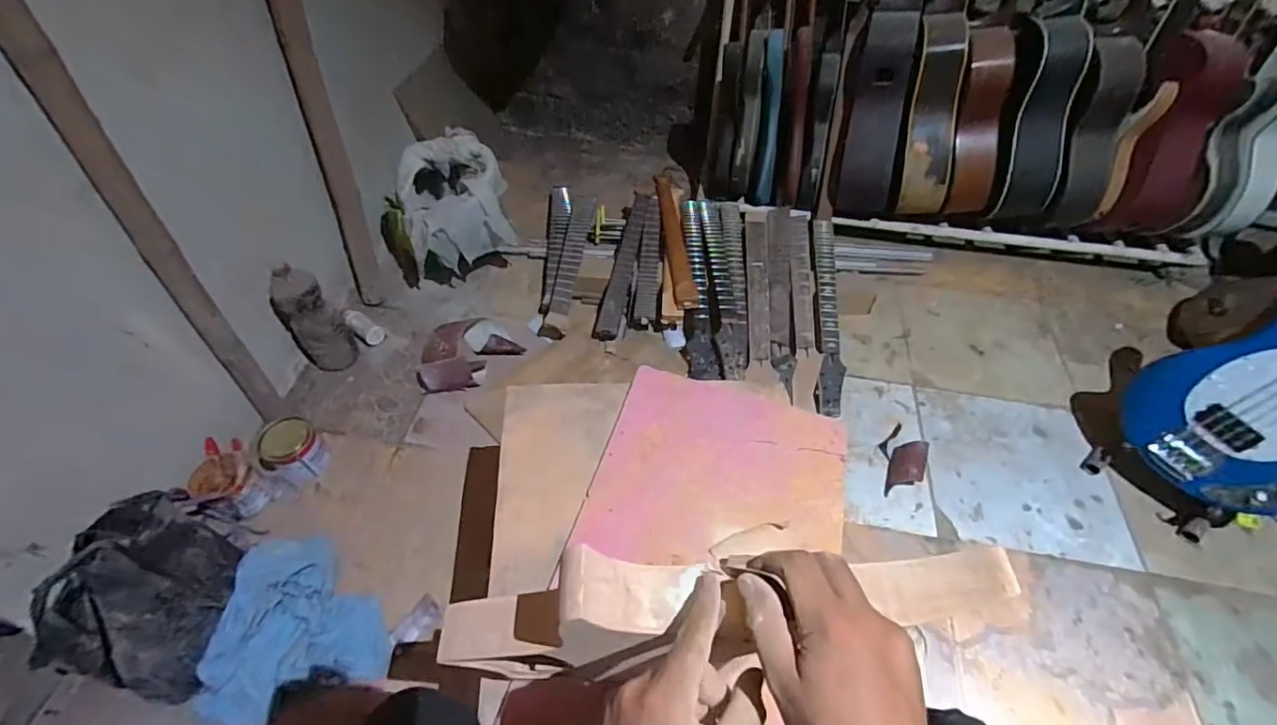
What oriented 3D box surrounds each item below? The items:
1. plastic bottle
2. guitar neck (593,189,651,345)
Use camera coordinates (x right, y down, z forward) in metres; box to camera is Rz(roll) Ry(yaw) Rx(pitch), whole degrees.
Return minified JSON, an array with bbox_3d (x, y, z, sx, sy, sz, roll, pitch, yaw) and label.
[{"bbox_3d":[-0.762,-0.097,1.269,0.090,0.277,0.110,38,60,25],"label":"plastic bottle"},{"bbox_3d":[-0.038,-0.286,1.506,0.066,0.033,0.500,10,65,7],"label":"guitar neck"}]

